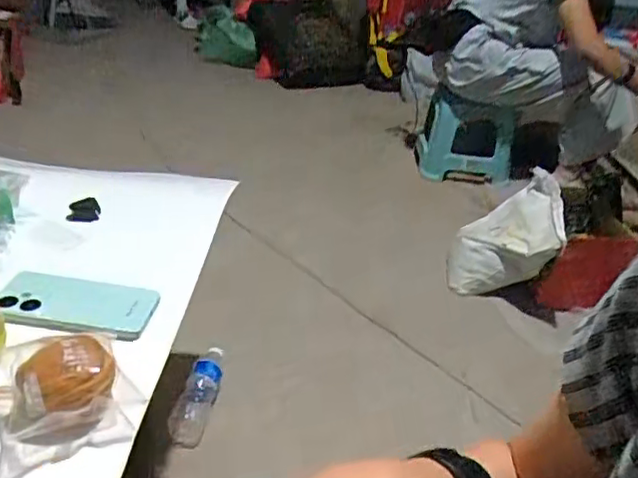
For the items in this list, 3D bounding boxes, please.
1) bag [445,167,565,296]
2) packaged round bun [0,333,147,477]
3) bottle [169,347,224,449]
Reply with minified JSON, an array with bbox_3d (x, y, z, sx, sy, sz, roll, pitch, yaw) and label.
[{"bbox_3d":[0.515,-0.023,1.677,0.258,0.233,0.350,15,31,13],"label":"bag"},{"bbox_3d":[-0.215,0.126,0.522,0.110,0.053,0.104,5,30,-3],"label":"packaged round bun"},{"bbox_3d":[-0.227,0.285,1.164,0.069,0.062,0.233,7,30,0],"label":"bottle"}]

